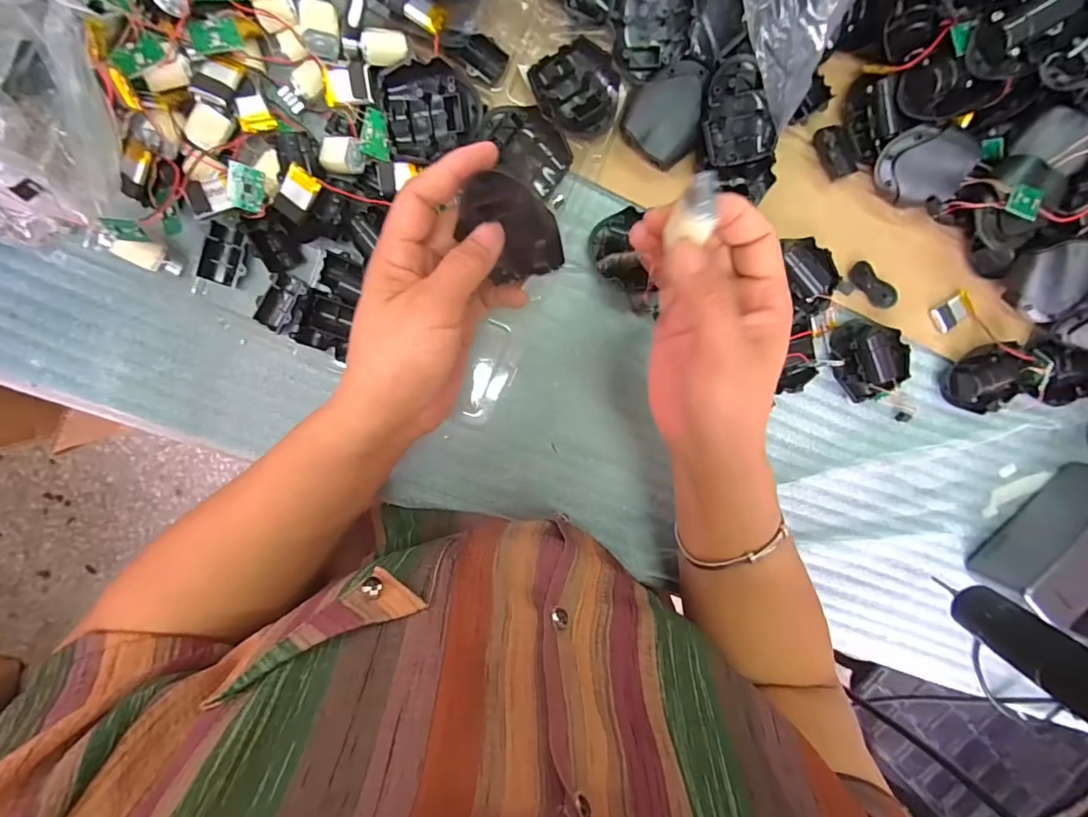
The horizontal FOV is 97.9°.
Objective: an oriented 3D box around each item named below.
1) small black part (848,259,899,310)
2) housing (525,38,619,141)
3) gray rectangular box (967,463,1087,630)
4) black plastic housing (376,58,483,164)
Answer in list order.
[{"bbox_3d":[0.248,-0.093,0.357,0.044,0.008,0.020,39,92,-9],"label":"small black part"},{"bbox_3d":[0.022,-0.210,0.312,0.053,0.017,0.057,-24,99,-2],"label":"housing"},{"bbox_3d":[0.415,0.108,0.376,0.127,0.050,0.053,-44,99,1],"label":"gray rectangular box"},{"bbox_3d":[-0.069,-0.182,0.288,0.059,0.018,0.046,-12,99,-4],"label":"black plastic housing"}]

